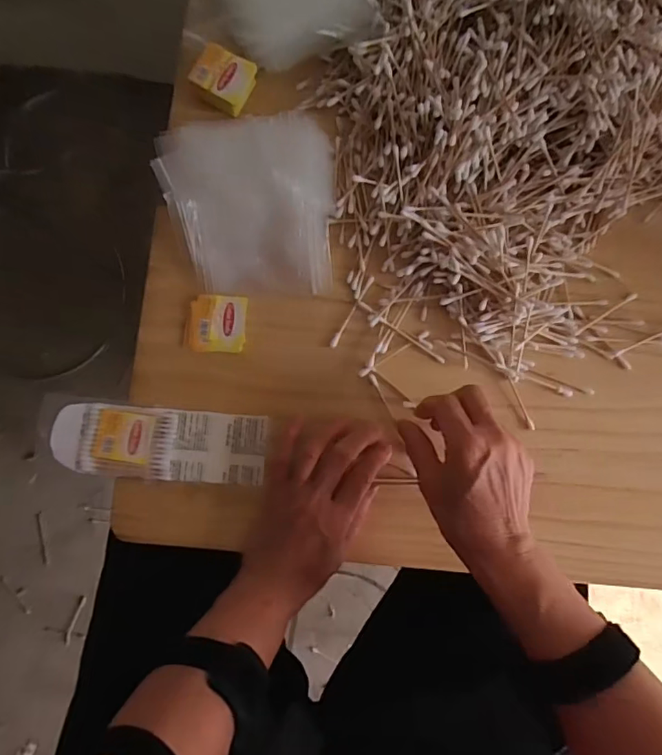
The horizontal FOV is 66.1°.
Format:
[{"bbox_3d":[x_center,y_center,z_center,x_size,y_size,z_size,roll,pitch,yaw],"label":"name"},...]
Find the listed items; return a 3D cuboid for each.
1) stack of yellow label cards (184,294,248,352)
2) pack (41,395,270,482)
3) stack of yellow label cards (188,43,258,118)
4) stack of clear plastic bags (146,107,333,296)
[{"bbox_3d":[-0.098,-0.046,0.436,0.050,0.004,0.048,1,85,0],"label":"stack of yellow label cards"},{"bbox_3d":[-0.147,0.053,0.420,0.182,0.015,0.060,7,85,-4],"label":"pack"},{"bbox_3d":[-0.096,-0.265,0.453,0.045,0.020,0.048,30,85,3],"label":"stack of yellow label cards"},{"bbox_3d":[-0.070,-0.148,0.429,0.143,0.037,0.144,-1,85,0],"label":"stack of clear plastic bags"}]

